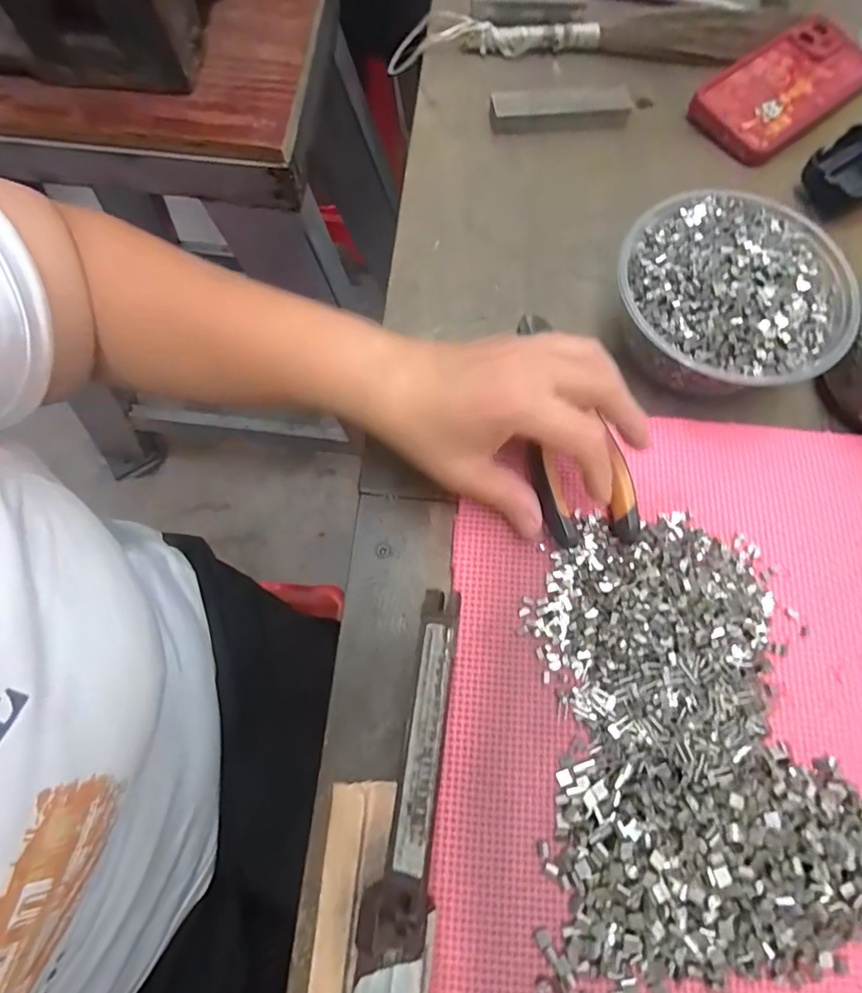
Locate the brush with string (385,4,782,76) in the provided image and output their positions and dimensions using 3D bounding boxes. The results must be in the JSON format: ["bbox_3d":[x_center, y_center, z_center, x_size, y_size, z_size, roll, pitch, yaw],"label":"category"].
[{"bbox_3d":[0.134,-0.396,0.419,0.332,0.020,0.057,-1,74,-2],"label":"brush with string"}]

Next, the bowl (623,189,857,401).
[{"bbox_3d":[0.180,-0.118,0.302,0.127,0.062,0.120,0,74,-1],"label":"bowl"}]

